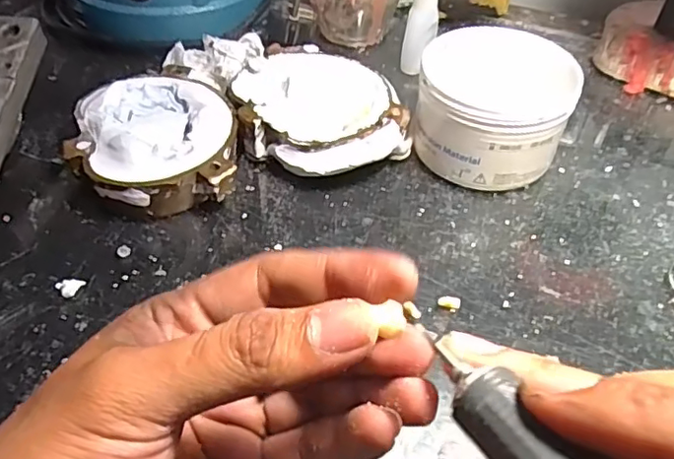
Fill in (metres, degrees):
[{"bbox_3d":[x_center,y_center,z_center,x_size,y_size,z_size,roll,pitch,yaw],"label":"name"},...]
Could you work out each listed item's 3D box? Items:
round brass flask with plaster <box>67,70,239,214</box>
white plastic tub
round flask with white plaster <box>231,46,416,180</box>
[{"bbox_3d":[-0.107,-0.051,0.350,0.091,0.036,0.098,1,47,-1],"label":"round brass flask with plaster"},{"bbox_3d":[0.095,-0.072,0.362,0.087,0.064,0.082,1,47,-1],"label":"white plastic tub"},{"bbox_3d":[-0.013,-0.074,0.379,0.097,0.034,0.116,-12,48,-14],"label":"round flask with white plaster"}]

